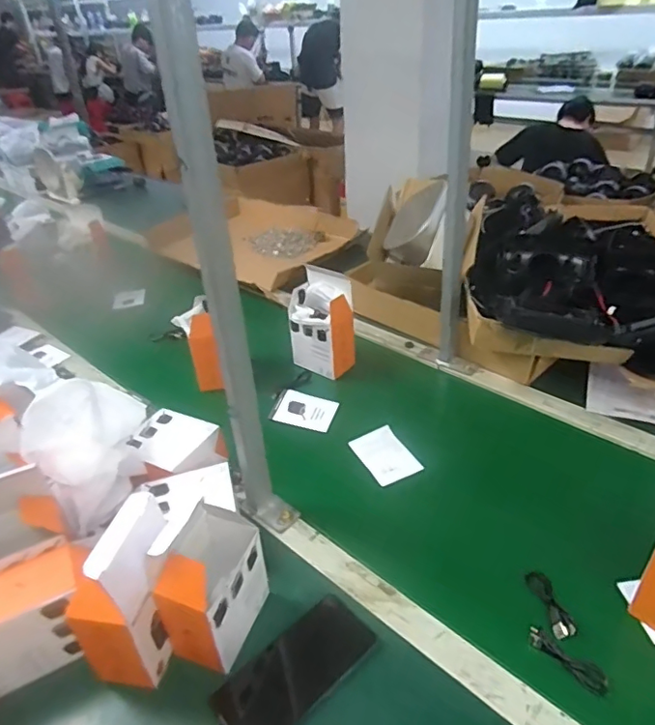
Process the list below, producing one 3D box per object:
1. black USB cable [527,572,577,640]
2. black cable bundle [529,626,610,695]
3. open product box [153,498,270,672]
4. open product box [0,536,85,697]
[{"bbox_3d":[0.242,0.261,0.585,0.021,0.016,0.080,-5,33,-3],"label":"black USB cable"},{"bbox_3d":[0.237,0.295,0.533,0.078,0.018,0.021,26,43,38],"label":"black cable bundle"},{"bbox_3d":[-0.115,0.221,0.538,0.072,0.122,0.119,10,35,20],"label":"open product box"},{"bbox_3d":[-0.294,0.248,0.525,0.106,0.096,0.069,-18,35,-22],"label":"open product box"}]

